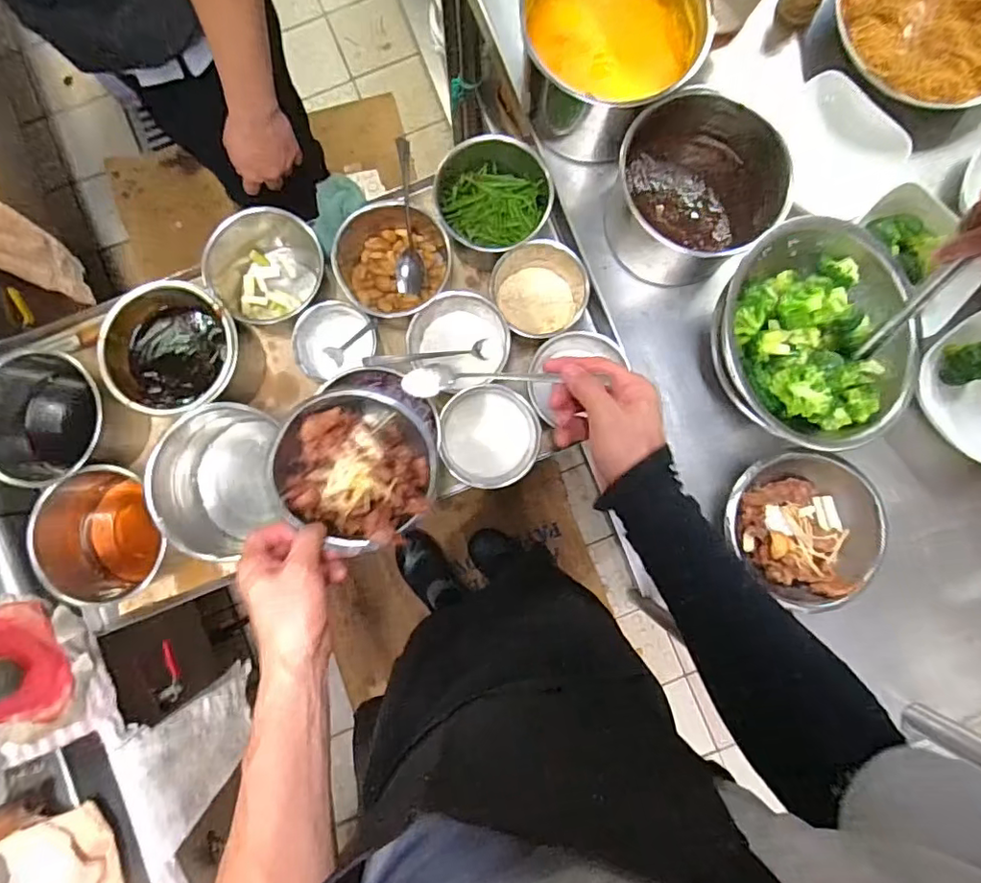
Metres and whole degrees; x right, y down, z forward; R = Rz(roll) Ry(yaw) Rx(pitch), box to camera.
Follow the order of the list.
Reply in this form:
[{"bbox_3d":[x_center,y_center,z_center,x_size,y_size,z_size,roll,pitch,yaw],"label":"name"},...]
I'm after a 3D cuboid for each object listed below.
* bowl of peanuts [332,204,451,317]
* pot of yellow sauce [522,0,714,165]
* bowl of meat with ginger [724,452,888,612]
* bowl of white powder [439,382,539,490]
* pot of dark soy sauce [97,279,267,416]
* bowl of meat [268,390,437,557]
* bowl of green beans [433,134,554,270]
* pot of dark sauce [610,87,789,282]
[{"bbox_3d":[-0.128,-0.230,0.712,0.130,0.073,0.140,0,86,-1],"label":"bowl of peanuts"},{"bbox_3d":[0.128,-0.430,0.625,0.181,0.104,0.180,0,86,-1],"label":"pot of yellow sauce"},{"bbox_3d":[0.341,0.091,0.621,0.173,0.071,0.141,45,87,2],"label":"bowl of meat with ginger"},{"bbox_3d":[-0.003,-0.004,0.680,0.117,0.068,0.116,0,86,-1],"label":"bowl of white powder"},{"bbox_3d":[-0.372,-0.104,0.696,0.145,0.112,0.149,0,86,-1],"label":"pot of dark soy sauce"},{"bbox_3d":[-0.140,0.025,0.586,0.166,0.062,0.150,29,86,1],"label":"bowl of meat"},{"bbox_3d":[0.003,-0.293,0.711,0.138,0.085,0.121,12,86,0],"label":"bowl of green beans"},{"bbox_3d":[0.211,-0.277,0.622,0.163,0.111,0.175,0,86,-1],"label":"pot of dark sauce"}]

